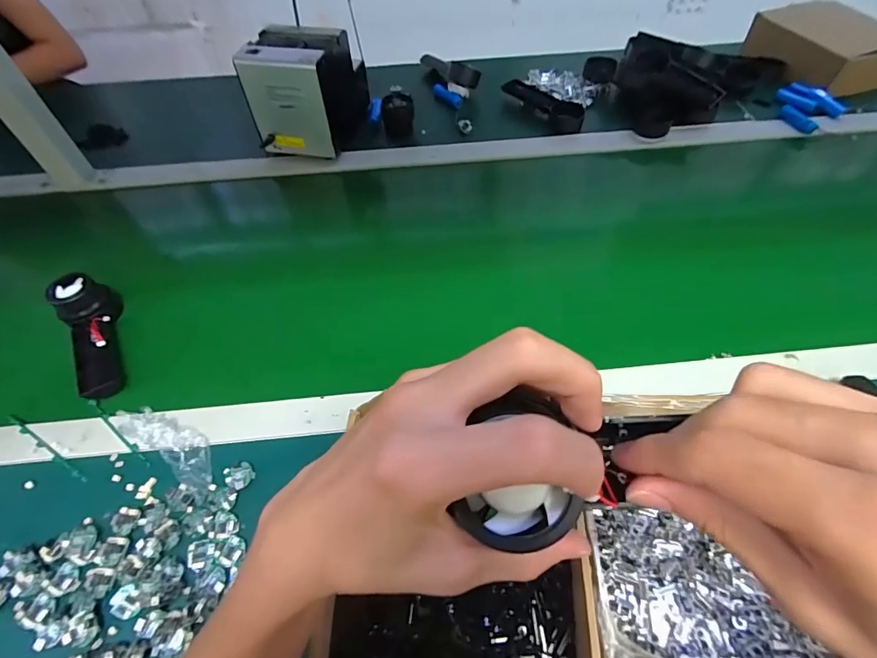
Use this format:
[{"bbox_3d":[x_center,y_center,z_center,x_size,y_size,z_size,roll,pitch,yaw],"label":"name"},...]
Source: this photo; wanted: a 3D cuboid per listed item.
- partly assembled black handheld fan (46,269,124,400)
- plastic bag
[{"bbox_3d":[-0.391,0.008,0.500,0.048,0.051,0.158,-23,70,-15],"label":"partly assembled black handheld fan"},{"bbox_3d":[-0.257,0.109,0.424,0.115,0.020,0.040,27,59,19],"label":"plastic bag"}]

